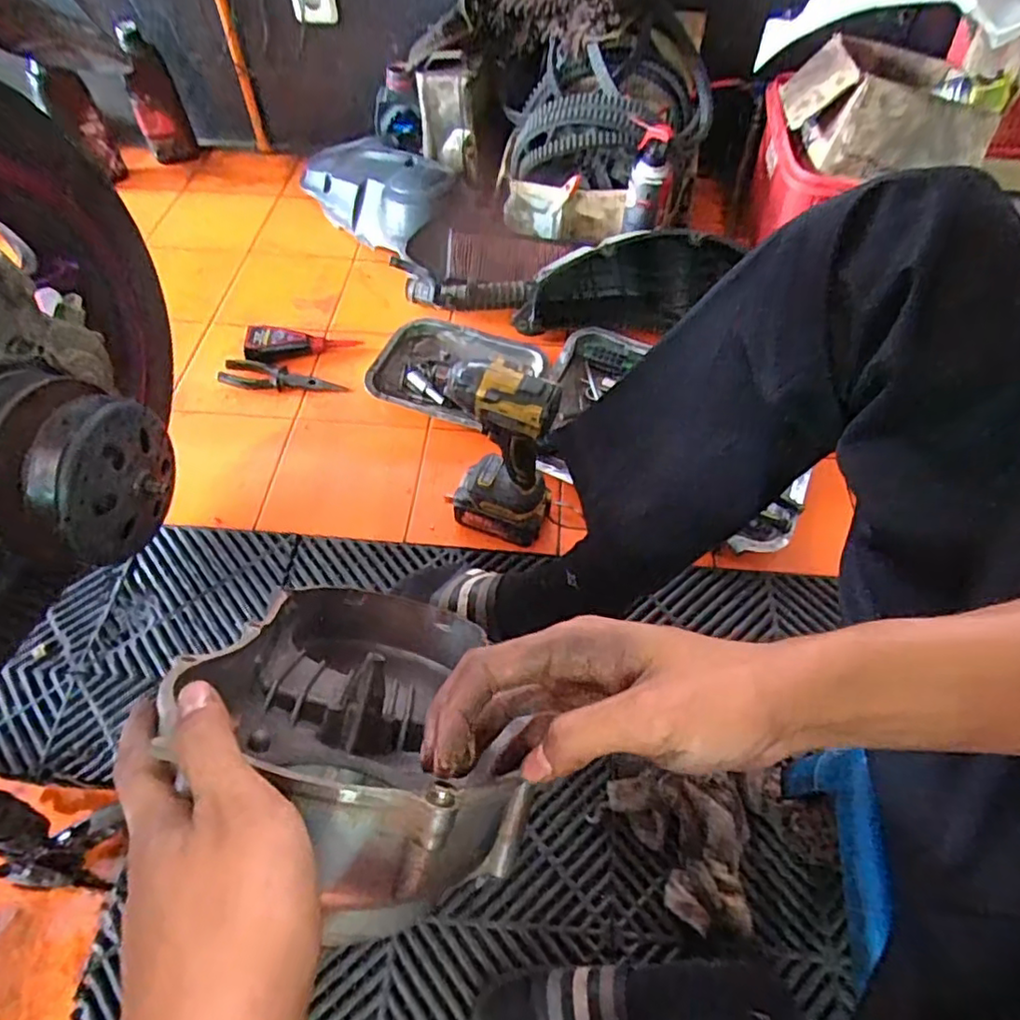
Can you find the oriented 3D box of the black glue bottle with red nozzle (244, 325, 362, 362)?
[{"bbox_3d":[-0.333,-0.262,0.992,0.174,0.033,0.066,1,56,0],"label":"black glue bottle with red nozzle"}]

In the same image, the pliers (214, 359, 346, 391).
[{"bbox_3d":[-0.352,-0.206,0.959,0.194,0.023,0.039,6,56,4],"label":"pliers"}]

